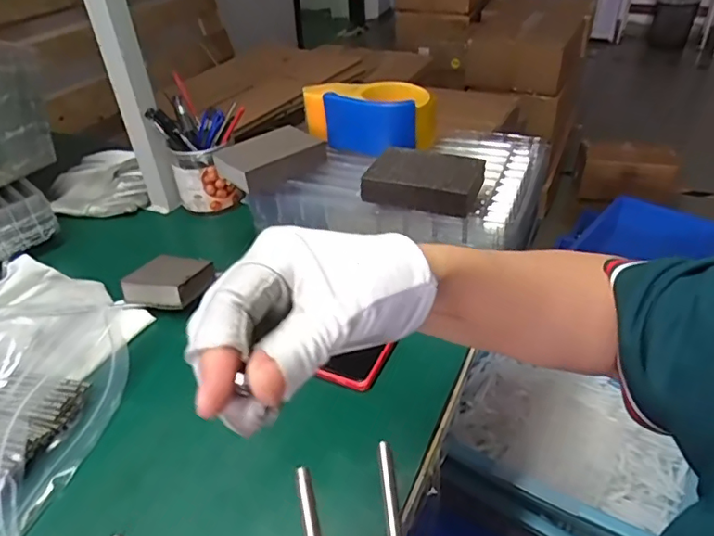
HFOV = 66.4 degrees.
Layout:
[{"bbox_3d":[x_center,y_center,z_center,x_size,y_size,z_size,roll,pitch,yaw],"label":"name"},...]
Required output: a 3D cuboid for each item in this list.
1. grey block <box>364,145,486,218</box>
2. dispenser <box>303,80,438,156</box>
[{"bbox_3d":[0.065,-0.082,0.511,0.104,0.030,0.065,12,40,19],"label":"grey block"},{"bbox_3d":[0.015,-0.171,0.616,0.144,0.060,0.075,13,40,20],"label":"dispenser"}]

